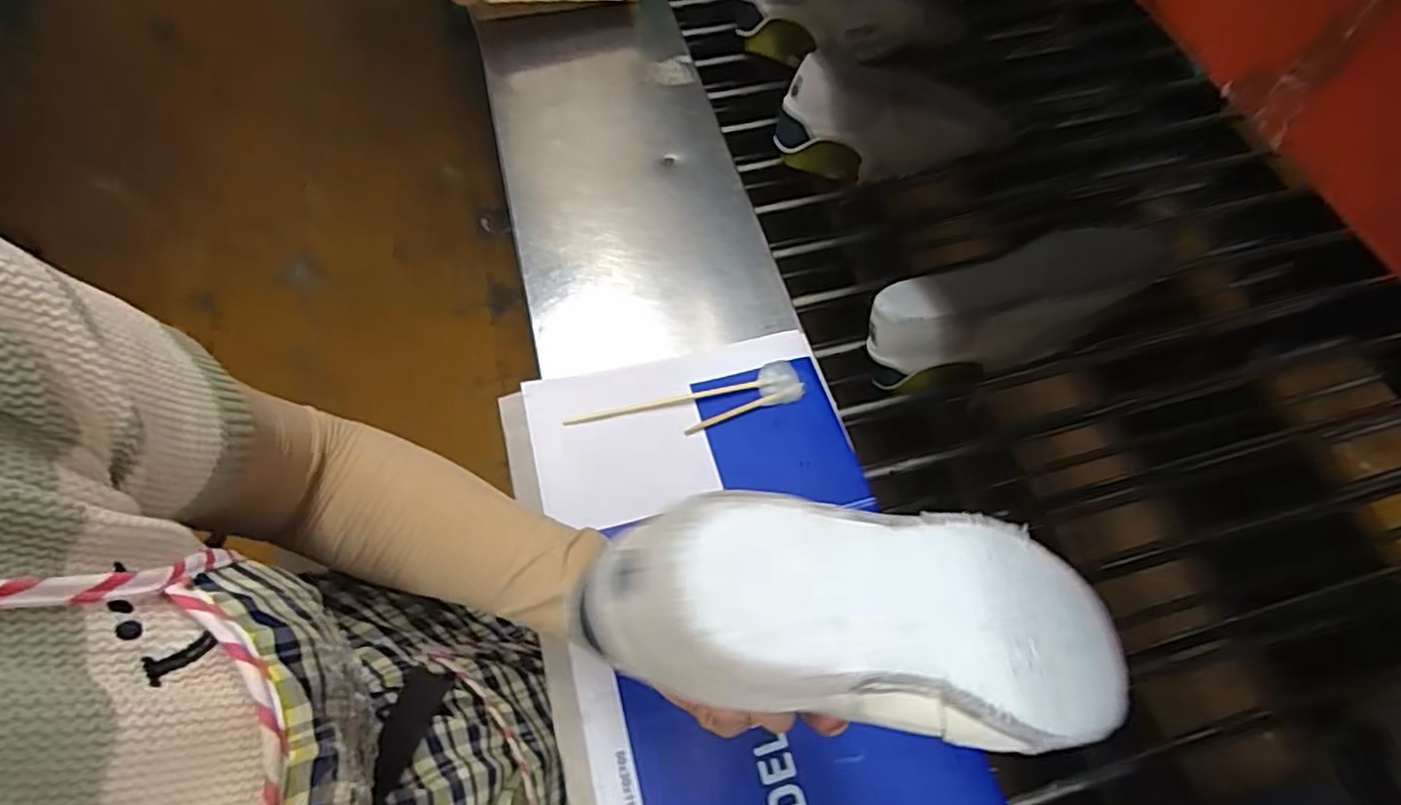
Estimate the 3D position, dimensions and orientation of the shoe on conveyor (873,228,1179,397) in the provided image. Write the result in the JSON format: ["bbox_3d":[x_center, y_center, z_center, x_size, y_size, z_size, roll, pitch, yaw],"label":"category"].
[{"bbox_3d":[0.273,-0.089,0.575,0.253,0.088,0.088,-21,64,3],"label":"shoe on conveyor"}]

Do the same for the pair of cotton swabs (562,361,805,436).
[{"bbox_3d":[-0.009,0.006,0.528,0.193,0.012,0.040,-17,64,-10],"label":"pair of cotton swabs"}]

